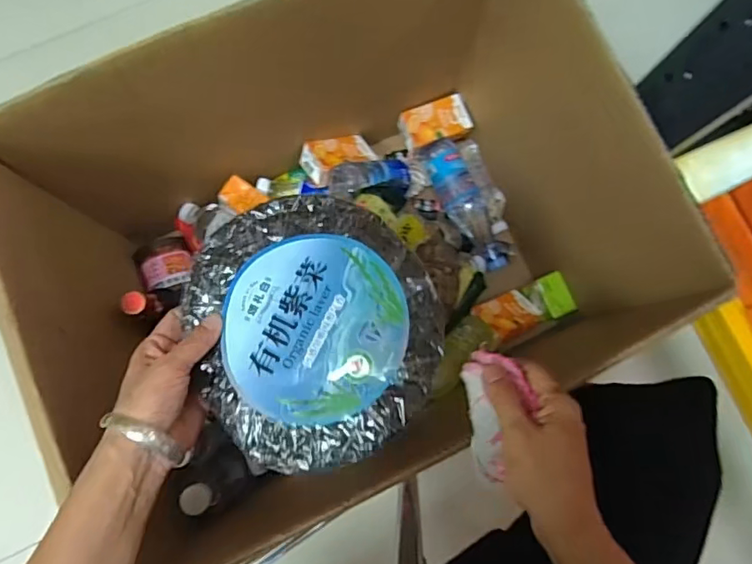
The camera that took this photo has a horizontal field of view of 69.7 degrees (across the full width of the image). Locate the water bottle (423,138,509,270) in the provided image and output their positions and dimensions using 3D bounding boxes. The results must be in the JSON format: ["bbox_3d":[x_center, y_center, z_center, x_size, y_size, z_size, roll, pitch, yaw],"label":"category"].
[{"bbox_3d":[0.147,-0.126,0.887,0.063,0.054,0.231,-24,83,-7],"label":"water bottle"}]

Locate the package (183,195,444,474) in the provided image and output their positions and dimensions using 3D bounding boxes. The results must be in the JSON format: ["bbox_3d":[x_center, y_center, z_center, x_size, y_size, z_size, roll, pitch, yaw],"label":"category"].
[{"bbox_3d":[-0.048,0.028,0.417,0.180,0.046,0.205,-23,83,-7],"label":"package"}]

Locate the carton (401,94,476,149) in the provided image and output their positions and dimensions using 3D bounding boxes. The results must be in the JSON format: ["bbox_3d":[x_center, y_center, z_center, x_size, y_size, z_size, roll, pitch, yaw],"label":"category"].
[{"bbox_3d":[0.101,-0.268,0.912,0.115,0.032,0.067,-20,83,-6],"label":"carton"}]

